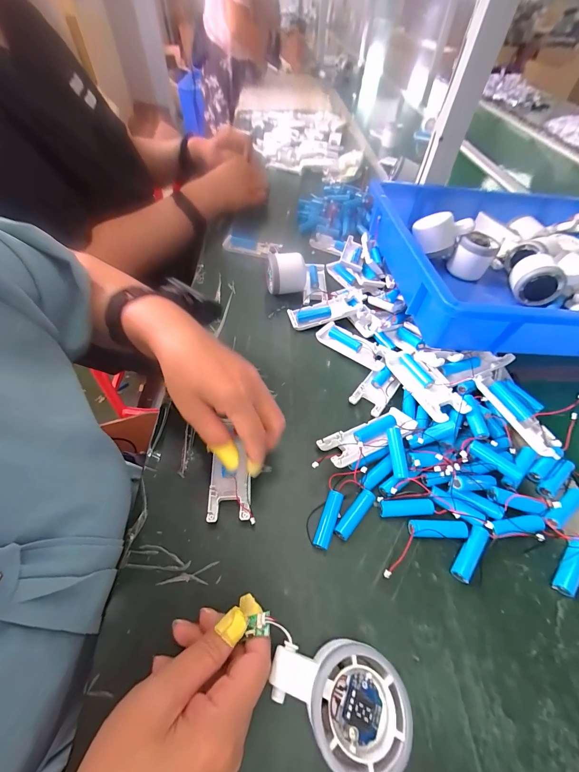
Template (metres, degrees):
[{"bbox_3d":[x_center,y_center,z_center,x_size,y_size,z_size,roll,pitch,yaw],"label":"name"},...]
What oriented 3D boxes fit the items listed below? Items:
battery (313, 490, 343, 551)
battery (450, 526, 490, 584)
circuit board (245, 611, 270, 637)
[{"bbox_3d":[0.036,0.125,0.276,0.015,0.014,0.050,19,56,11],"label":"battery"},{"bbox_3d":[0.160,0.149,0.265,0.016,0.014,0.050,35,60,21],"label":"battery"},{"bbox_3d":[-0.022,0.171,0.213,0.017,0.010,0.012,-3,54,-4],"label":"circuit board"}]

